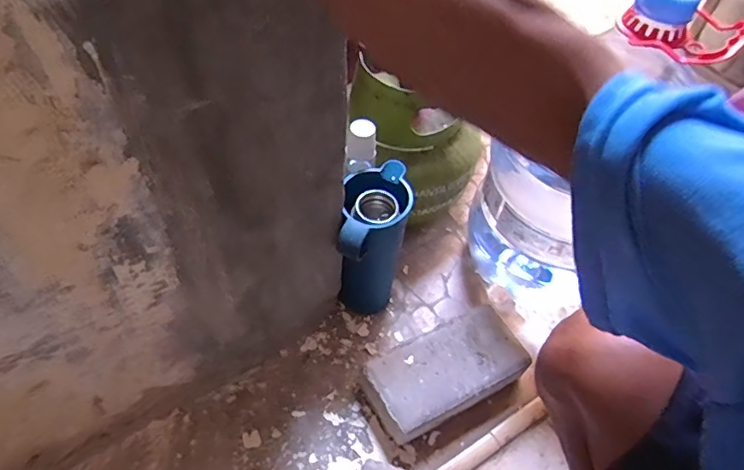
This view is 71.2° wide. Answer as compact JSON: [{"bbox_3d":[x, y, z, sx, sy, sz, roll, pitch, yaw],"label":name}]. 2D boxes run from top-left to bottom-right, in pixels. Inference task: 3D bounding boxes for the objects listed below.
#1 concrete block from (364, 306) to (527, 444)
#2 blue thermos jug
[{"bbox_3d":[0.098,0.191,0.704,0.211,0.065,0.111,-23,58,-20],"label":"concrete block"},{"bbox_3d":[-0.001,0.028,0.717,0.080,0.239,0.116,6,52,0],"label":"blue thermos jug"}]

